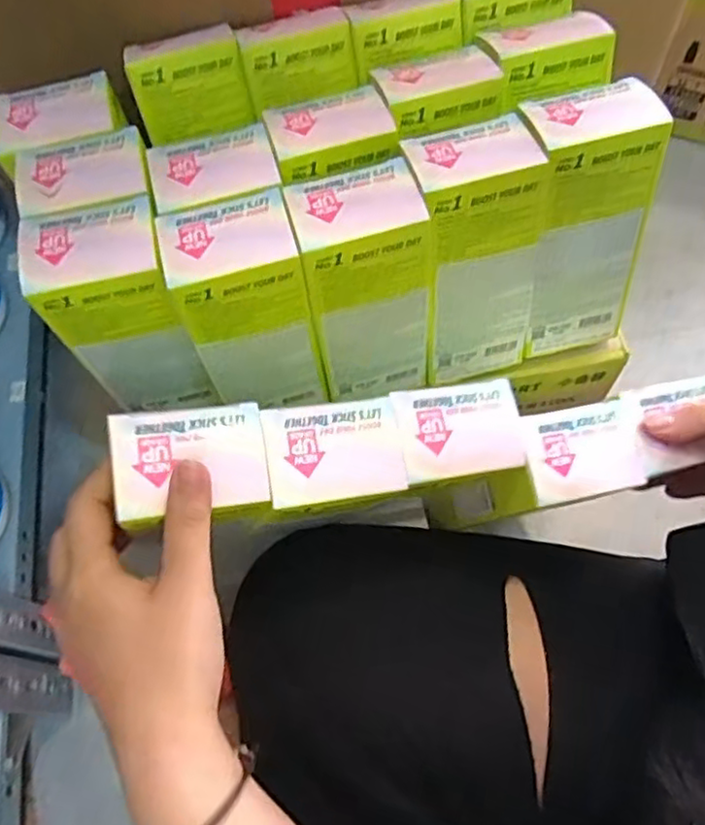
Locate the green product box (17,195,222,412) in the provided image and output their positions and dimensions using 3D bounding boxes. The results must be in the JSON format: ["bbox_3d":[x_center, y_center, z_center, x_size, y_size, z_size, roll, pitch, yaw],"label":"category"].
[{"bbox_3d":[-0.137,-0.058,0.421,0.069,0.149,0.052,-11,64,-2],"label":"green product box"}]

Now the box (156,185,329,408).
[{"bbox_3d":[-0.062,-0.064,0.417,0.072,0.144,0.062,-13,64,-3],"label":"box"}]

